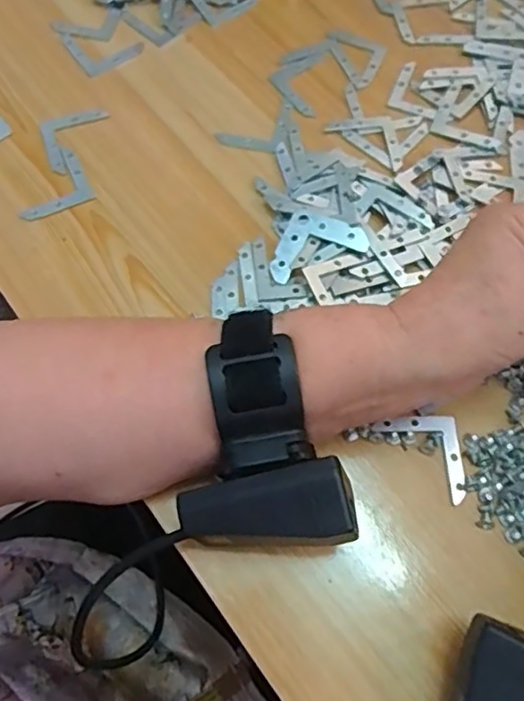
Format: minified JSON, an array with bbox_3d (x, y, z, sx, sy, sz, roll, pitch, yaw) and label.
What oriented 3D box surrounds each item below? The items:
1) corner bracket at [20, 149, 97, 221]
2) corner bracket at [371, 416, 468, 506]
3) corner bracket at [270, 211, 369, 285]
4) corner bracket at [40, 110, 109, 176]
[{"bbox_3d":[-0.126,-0.098,0.358,0.043,0.004,0.041,-25,69,-11],"label":"corner bracket"},{"bbox_3d":[0.084,0.046,0.291,0.031,0.006,0.049,-41,73,-16],"label":"corner bracket"},{"bbox_3d":[0.031,-0.054,0.329,0.044,0.005,0.044,23,68,9],"label":"corner bracket"},{"bbox_3d":[-0.111,-0.126,0.363,0.041,0.004,0.042,-14,68,-6],"label":"corner bracket"}]

